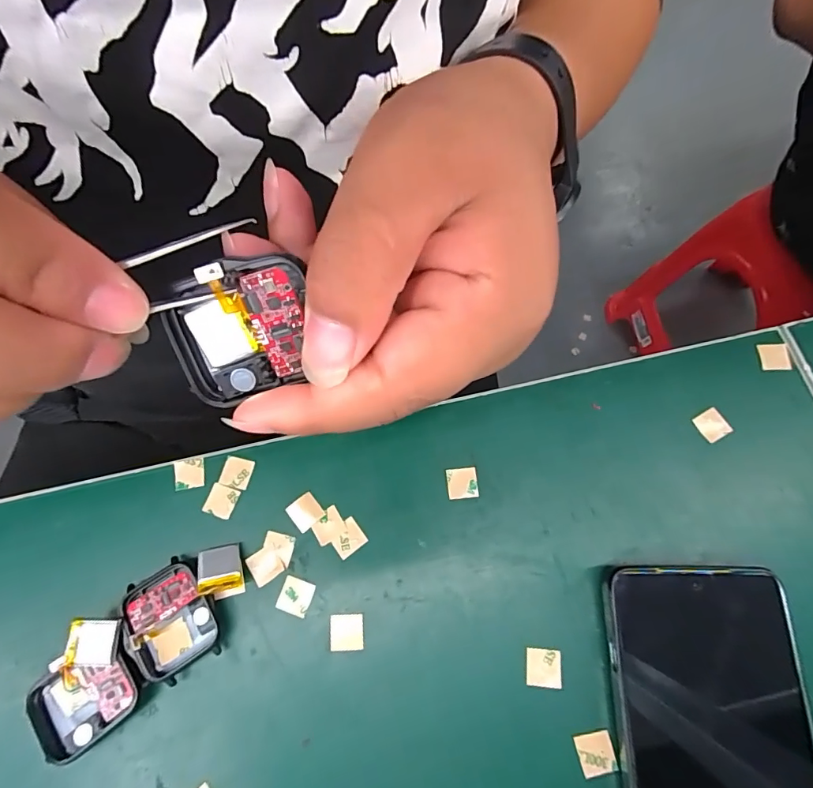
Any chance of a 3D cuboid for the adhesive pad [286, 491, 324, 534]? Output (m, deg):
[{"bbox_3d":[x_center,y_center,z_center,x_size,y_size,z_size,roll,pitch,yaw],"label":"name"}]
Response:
[{"bbox_3d":[-0.052,0.060,0.231,0.015,0.004,0.017,-37,75,-11],"label":"adhesive pad"}]

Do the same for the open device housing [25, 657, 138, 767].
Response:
[{"bbox_3d":[-0.142,0.137,0.203,0.042,0.011,0.035,-29,73,-8],"label":"open device housing"}]

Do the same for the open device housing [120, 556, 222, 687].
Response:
[{"bbox_3d":[-0.109,0.105,0.213,0.037,0.012,0.045,-28,73,-8],"label":"open device housing"}]

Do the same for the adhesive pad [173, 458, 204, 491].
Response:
[{"bbox_3d":[-0.115,0.042,0.239,0.015,0.004,0.015,-11,72,-3],"label":"adhesive pad"}]

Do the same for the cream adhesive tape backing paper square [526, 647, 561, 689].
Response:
[{"bbox_3d":[0.063,0.125,0.207,0.016,0.004,0.015,4,71,2],"label":"cream adhesive tape backing paper square"}]

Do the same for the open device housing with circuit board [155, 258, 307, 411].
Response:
[{"bbox_3d":[-0.046,-0.018,0.129,0.040,0.036,0.011,-17,27,4],"label":"open device housing with circuit board"}]

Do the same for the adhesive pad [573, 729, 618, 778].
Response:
[{"bbox_3d":[0.082,0.156,0.196,0.015,0.004,0.016,-12,72,-3],"label":"adhesive pad"}]

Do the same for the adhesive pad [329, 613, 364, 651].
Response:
[{"bbox_3d":[-0.028,0.112,0.213,0.016,0.004,0.015,-4,71,0],"label":"adhesive pad"}]

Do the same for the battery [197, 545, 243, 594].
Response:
[{"bbox_3d":[-0.089,0.083,0.217,0.019,0.004,0.020,-6,58,-21],"label":"battery"}]

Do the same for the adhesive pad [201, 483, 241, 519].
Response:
[{"bbox_3d":[-0.096,0.055,0.233,0.015,0.004,0.016,17,73,7],"label":"adhesive pad"}]

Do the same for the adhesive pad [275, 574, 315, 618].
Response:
[{"bbox_3d":[-0.054,0.097,0.218,0.015,0.004,0.015,19,73,7],"label":"adhesive pad"}]

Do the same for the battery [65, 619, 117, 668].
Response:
[{"bbox_3d":[-0.140,0.110,0.202,0.020,0.004,0.019,4,76,-5],"label":"battery"}]

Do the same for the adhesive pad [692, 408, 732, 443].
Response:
[{"bbox_3d":[0.162,0.017,0.242,0.014,0.004,0.015,-28,73,-8],"label":"adhesive pad"}]

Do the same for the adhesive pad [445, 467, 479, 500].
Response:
[{"bbox_3d":[0.029,0.046,0.236,0.015,0.004,0.015,-8,73,2],"label":"adhesive pad"}]

